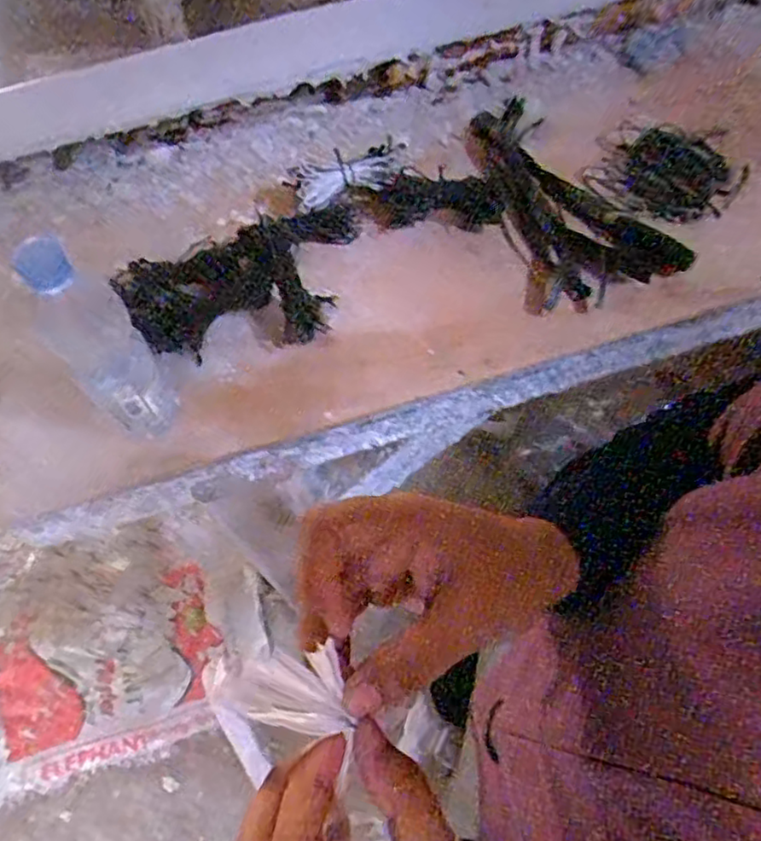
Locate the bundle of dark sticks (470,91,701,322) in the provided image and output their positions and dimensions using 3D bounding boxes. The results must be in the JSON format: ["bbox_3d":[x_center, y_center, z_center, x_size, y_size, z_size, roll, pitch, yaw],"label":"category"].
[{"bbox_3d":[0.211,-0.266,0.773,0.194,0.049,0.293,-20,65,-8],"label":"bundle of dark sticks"}]

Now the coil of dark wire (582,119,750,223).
[{"bbox_3d":[0.355,-0.308,0.797,0.165,0.026,0.178,-1,64,1],"label":"coil of dark wire"}]

